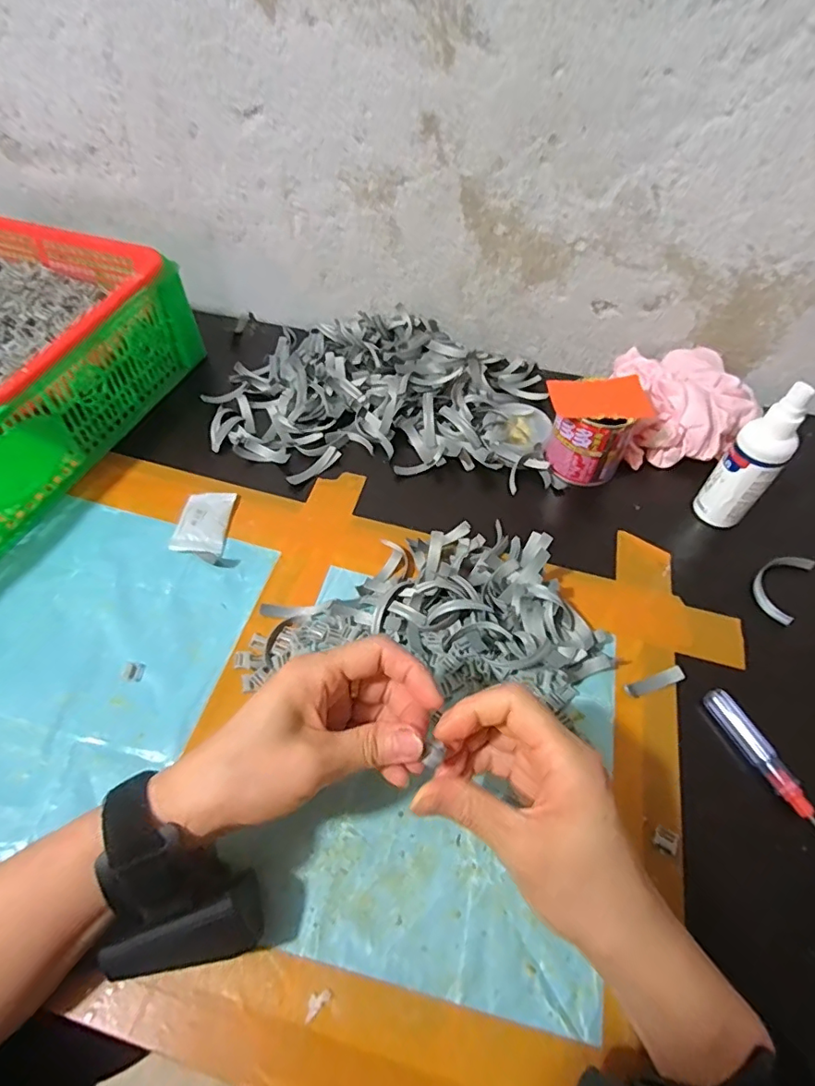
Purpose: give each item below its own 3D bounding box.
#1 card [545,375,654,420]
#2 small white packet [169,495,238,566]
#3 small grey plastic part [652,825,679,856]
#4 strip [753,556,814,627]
[{"bbox_3d":[0.161,-0.121,0.443,0.081,0.008,0.045,-5,63,-6],"label":"card"},{"bbox_3d":[-0.169,-0.015,0.446,0.040,0.009,0.071,3,53,1],"label":"small white packet"},{"bbox_3d":[0.152,0.173,0.313,0.014,0.004,0.012,23,56,16],"label":"small grey plastic part"},{"bbox_3d":[0.295,0.032,0.423,0.032,0.015,0.068,31,58,21],"label":"strip"}]

